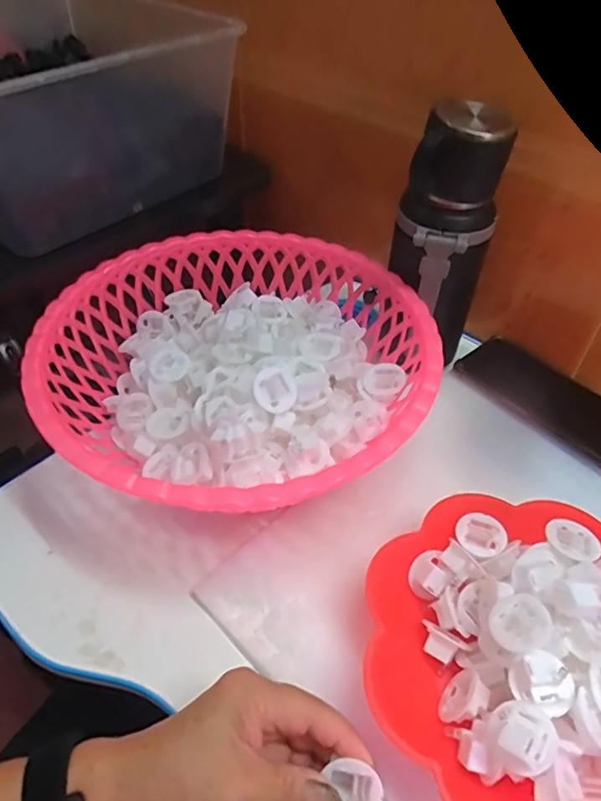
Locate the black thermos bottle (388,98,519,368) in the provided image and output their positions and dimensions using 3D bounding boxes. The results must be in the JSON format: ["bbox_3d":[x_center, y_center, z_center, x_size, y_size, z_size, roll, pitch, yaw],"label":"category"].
[{"bbox_3d":[0.116,-0.129,0.467,0.077,0.205,0.069,-22,52,-20],"label":"black thermos bottle"}]

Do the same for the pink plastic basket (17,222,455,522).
[{"bbox_3d":[-0.046,-0.021,0.451,0.292,0.095,0.290,-33,56,-27],"label":"pink plastic basket"}]

